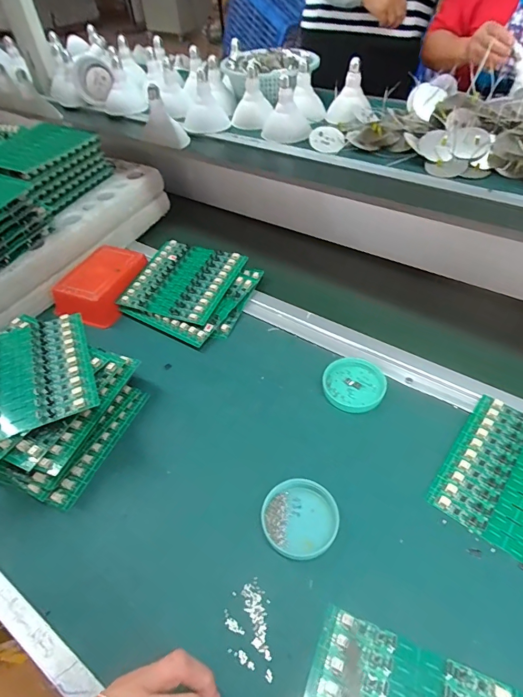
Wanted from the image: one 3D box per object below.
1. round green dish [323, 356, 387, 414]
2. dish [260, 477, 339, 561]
[{"bbox_3d":[0.102,0.039,0.449,0.064,0.011,0.066,-3,48,4],"label":"round green dish"},{"bbox_3d":[0.034,0.147,0.355,0.062,0.014,0.066,-3,48,4],"label":"dish"}]

